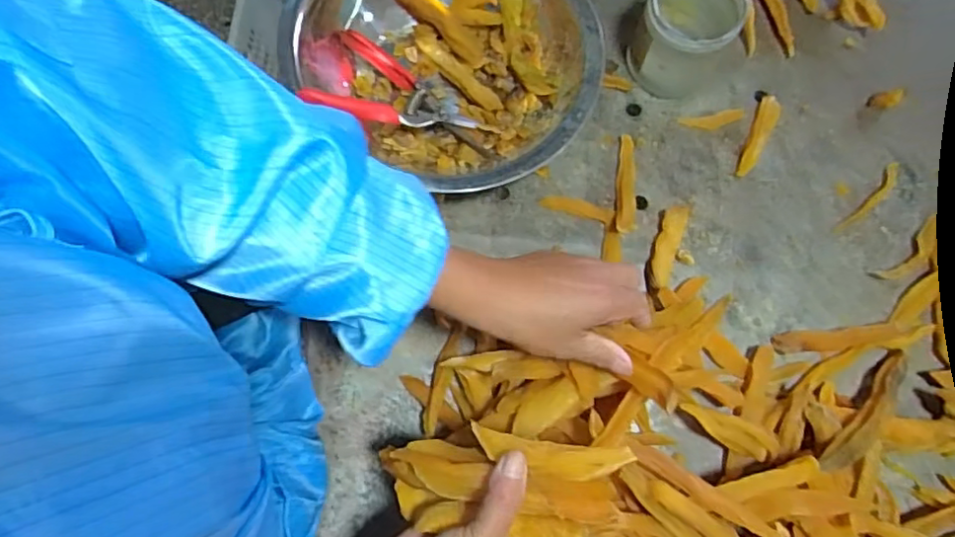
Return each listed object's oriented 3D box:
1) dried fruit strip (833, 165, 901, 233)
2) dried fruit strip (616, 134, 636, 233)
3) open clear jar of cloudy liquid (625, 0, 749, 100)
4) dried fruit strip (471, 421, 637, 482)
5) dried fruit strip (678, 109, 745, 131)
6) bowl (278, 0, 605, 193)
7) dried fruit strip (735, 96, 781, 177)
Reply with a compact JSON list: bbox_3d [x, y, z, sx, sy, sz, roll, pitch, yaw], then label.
[{"bbox_3d":[0.366,-0.064,0.574,0.092,0.004,0.016,-41,80,-11],"label":"dried fruit strip"},{"bbox_3d":[0.137,-0.078,0.569,0.017,0.010,0.104,8,63,1],"label":"dried fruit strip"},{"bbox_3d":[0.191,-0.219,0.571,0.080,0.087,0.082,0,75,-1],"label":"open clear jar of cloudy liquid"},{"bbox_3d":[0.042,0.113,0.369,0.096,0.011,0.024,6,75,16],"label":"dried fruit strip"},{"bbox_3d":[0.228,-0.143,0.596,0.062,0.005,0.018,-7,76,-3],"label":"dried fruit strip"},{"bbox_3d":[-0.022,-0.199,0.572,0.274,0.072,0.247,37,78,8],"label":"bowl"},{"bbox_3d":[0.271,-0.128,0.594,0.020,0.013,0.090,27,76,6],"label":"dried fruit strip"}]

